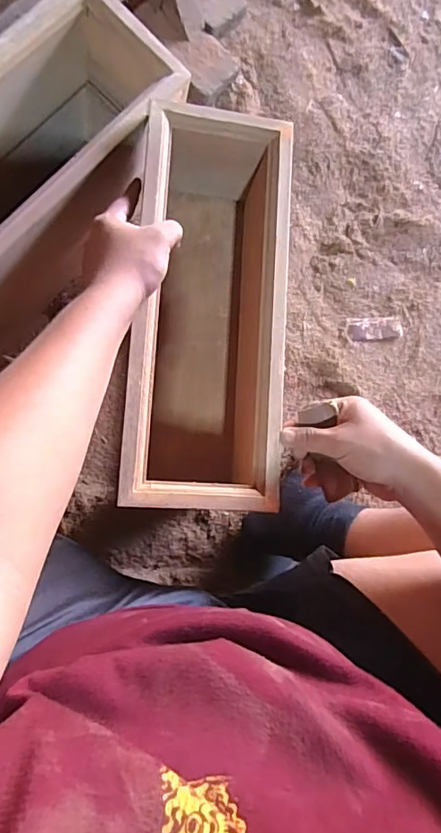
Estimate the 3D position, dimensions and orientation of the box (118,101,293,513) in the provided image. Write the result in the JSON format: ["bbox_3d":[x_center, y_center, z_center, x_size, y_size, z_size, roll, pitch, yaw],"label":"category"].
[{"bbox_3d":[-0.015,-0.106,0.526,0.141,0.140,0.386,4,85,-8],"label":"box"}]

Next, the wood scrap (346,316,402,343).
[{"bbox_3d":[0.253,-0.144,0.821,0.098,0.009,0.039,-5,85,-11],"label":"wood scrap"}]

